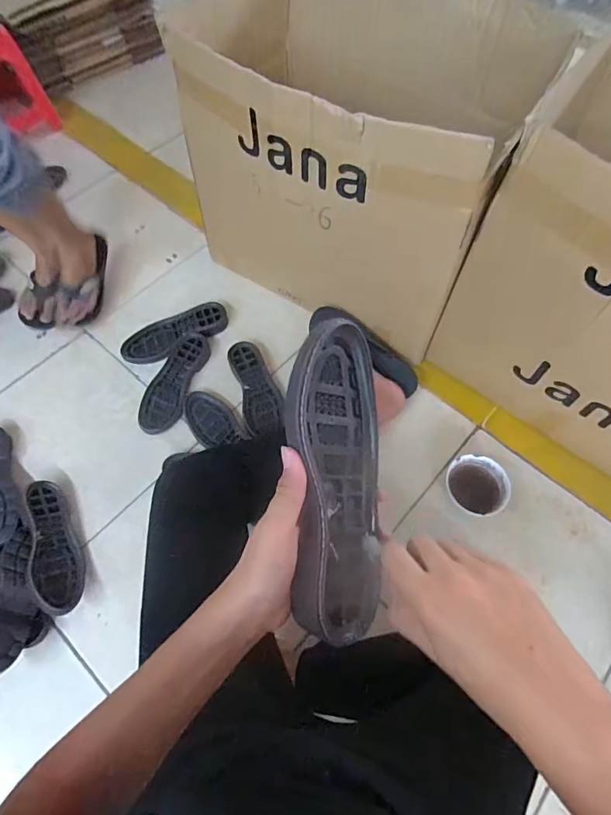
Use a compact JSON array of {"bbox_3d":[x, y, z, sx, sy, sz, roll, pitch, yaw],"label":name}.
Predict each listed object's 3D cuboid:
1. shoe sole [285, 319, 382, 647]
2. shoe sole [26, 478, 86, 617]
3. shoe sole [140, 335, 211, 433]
[{"bbox_3d":[0.025,0.056,0.367,0.092,0.029,0.234,1,86,-44],"label":"shoe sole"},{"bbox_3d":[-0.446,0.242,0.840,0.086,0.024,0.233,6,54,-37],"label":"shoe sole"},{"bbox_3d":[-0.284,-0.057,1.012,0.090,0.025,0.239,17,63,9],"label":"shoe sole"}]

